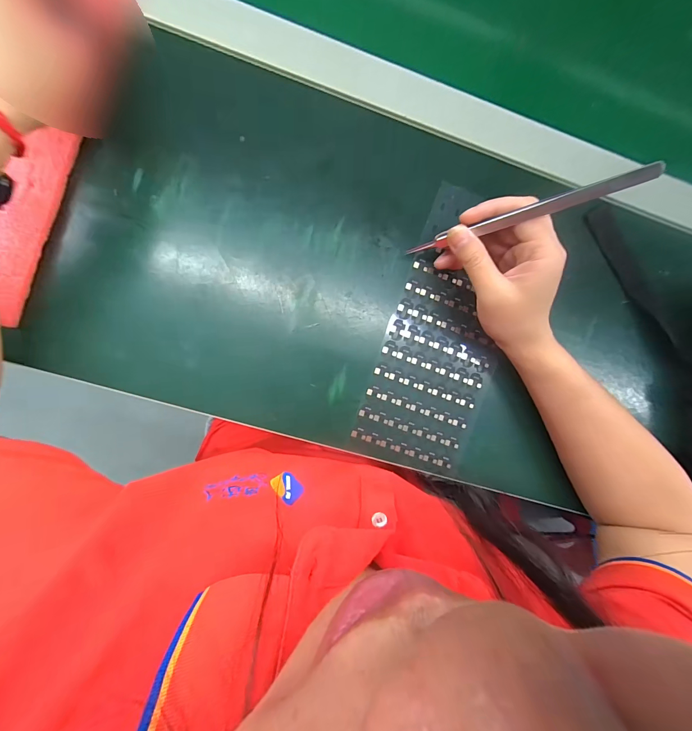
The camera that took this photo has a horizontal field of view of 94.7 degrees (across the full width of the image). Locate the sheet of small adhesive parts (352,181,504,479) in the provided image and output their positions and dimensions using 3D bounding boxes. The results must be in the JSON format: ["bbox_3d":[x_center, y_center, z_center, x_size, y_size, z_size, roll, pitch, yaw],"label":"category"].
[{"bbox_3d":[0.094,-0.027,0.298,0.112,0.007,0.246,17,92,-6],"label":"sheet of small adhesive parts"}]

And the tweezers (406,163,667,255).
[{"bbox_3d":[0.116,-0.105,0.230,0.011,0.159,0.008,-14,97,-49],"label":"tweezers"}]

